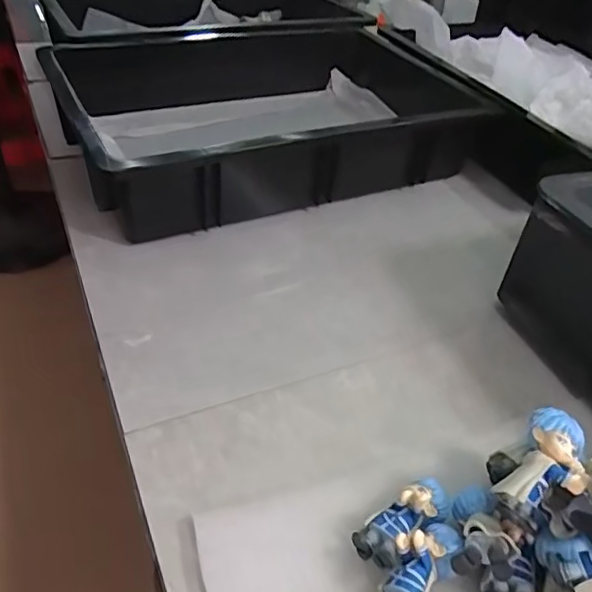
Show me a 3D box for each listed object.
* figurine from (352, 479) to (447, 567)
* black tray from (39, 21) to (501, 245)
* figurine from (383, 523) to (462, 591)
[{"bbox_3d":[0.062,0.127,0.315,0.060,0.019,0.026,-31,52,-17],"label":"figurine"},{"bbox_3d":[-0.010,-0.240,0.708,0.512,0.107,0.387,-14,45,-22],"label":"black tray"},{"bbox_3d":[0.064,0.148,0.299,0.030,0.023,0.062,31,59,26],"label":"figurine"}]

